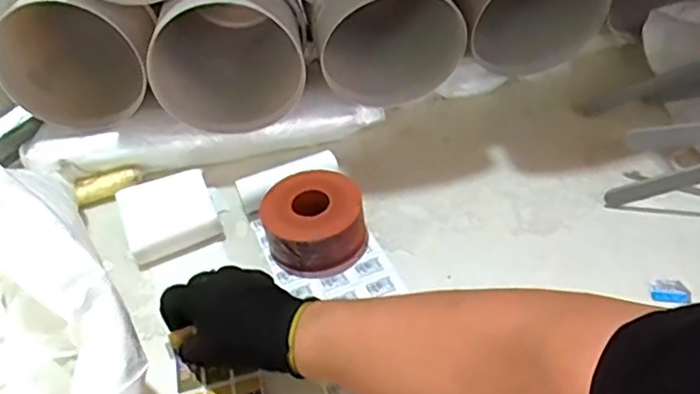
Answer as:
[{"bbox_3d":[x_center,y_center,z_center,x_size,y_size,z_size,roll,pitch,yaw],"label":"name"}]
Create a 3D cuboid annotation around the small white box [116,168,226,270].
[{"bbox_3d":[-0.195,0.018,0.665,0.093,0.023,0.109,-22,47,-13],"label":"small white box"}]

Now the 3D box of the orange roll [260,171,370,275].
[{"bbox_3d":[-0.035,0.024,0.624,0.099,0.043,0.101,-4,45,4],"label":"orange roll"}]

